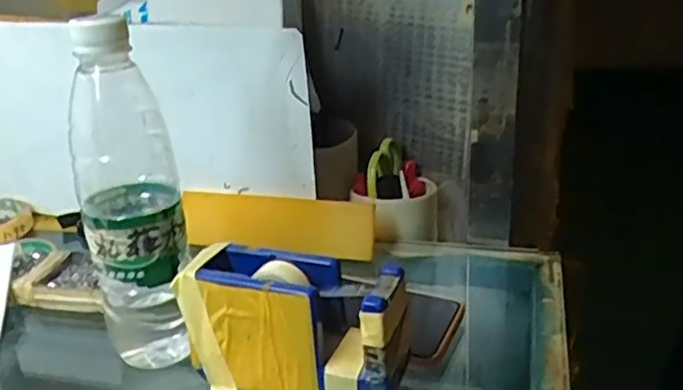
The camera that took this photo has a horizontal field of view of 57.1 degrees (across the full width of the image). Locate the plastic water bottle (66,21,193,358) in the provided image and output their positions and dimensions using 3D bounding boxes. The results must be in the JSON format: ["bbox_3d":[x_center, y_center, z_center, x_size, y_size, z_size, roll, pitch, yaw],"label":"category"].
[{"bbox_3d":[-0.132,0.007,0.398,0.061,0.219,0.074,-11,24,-16],"label":"plastic water bottle"}]

